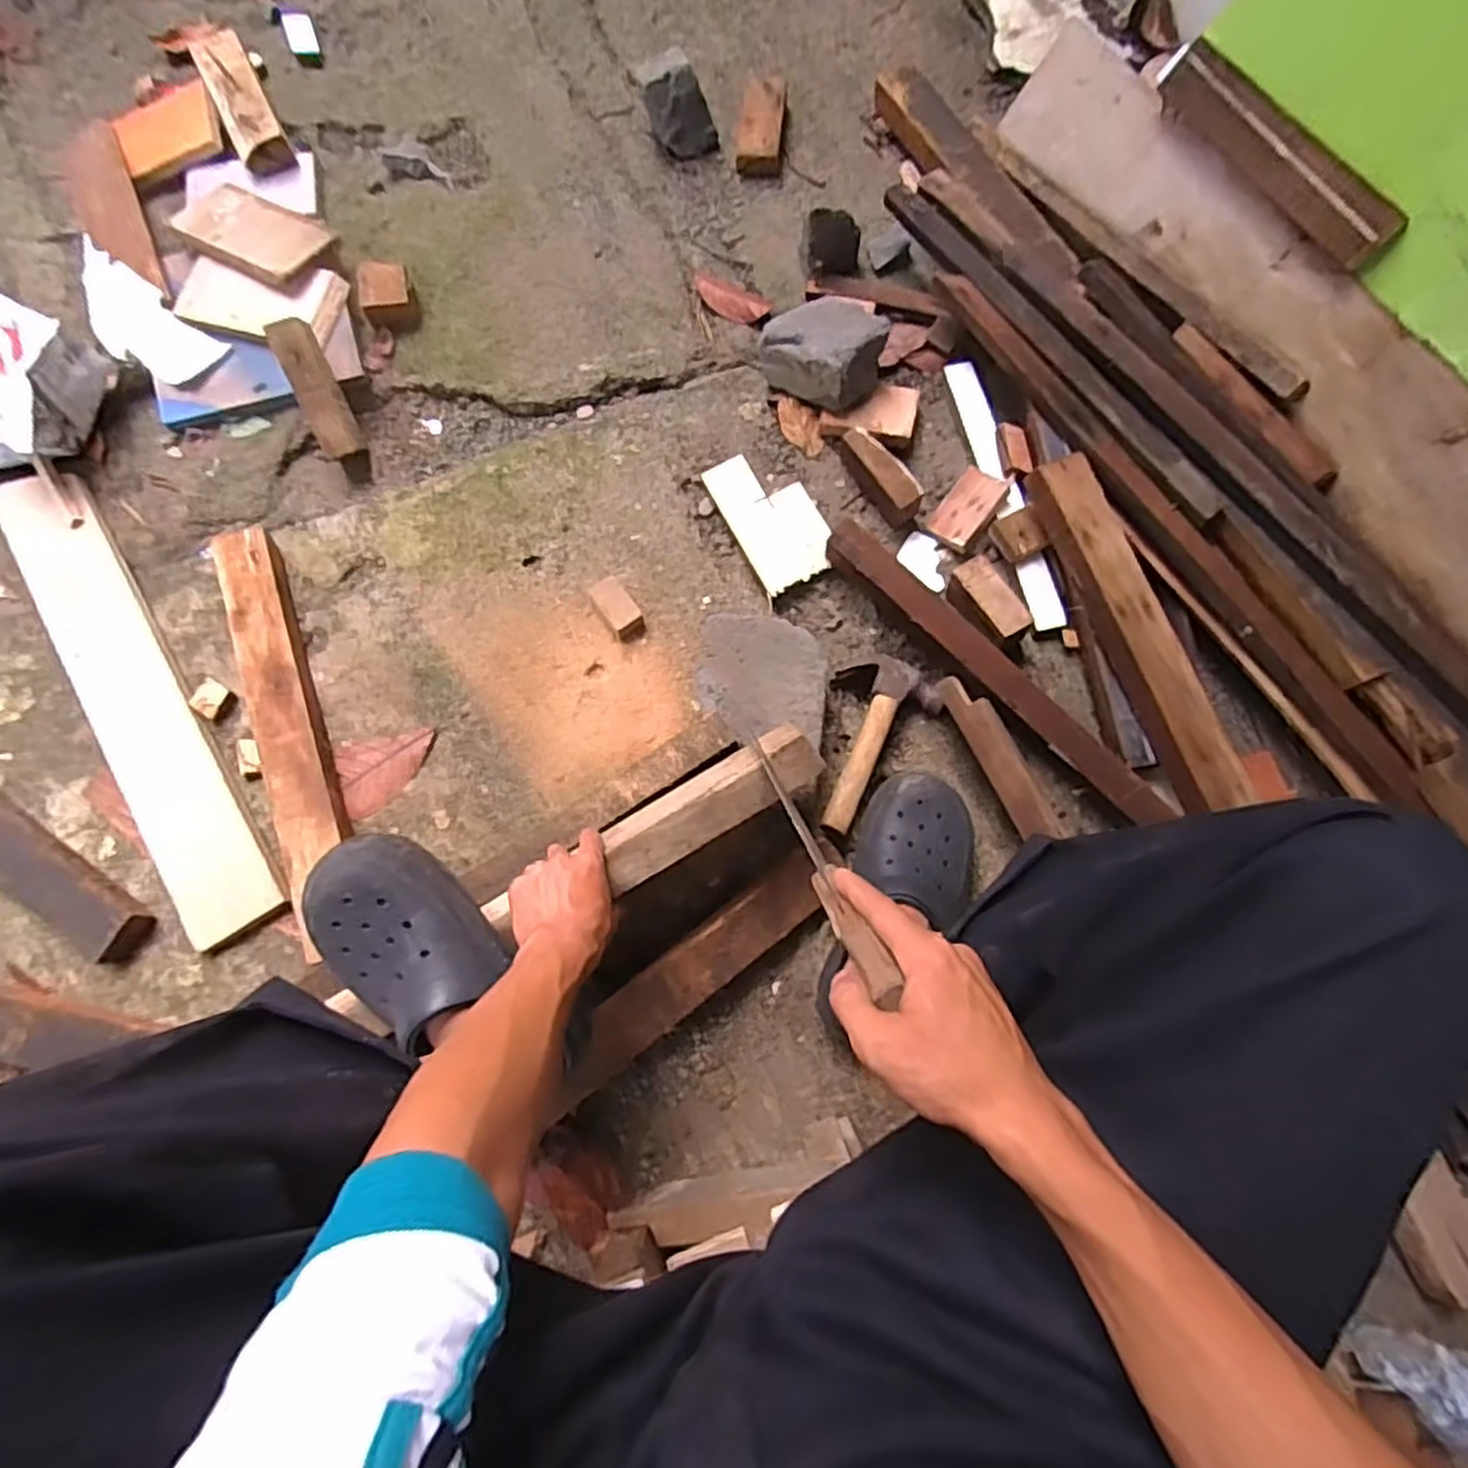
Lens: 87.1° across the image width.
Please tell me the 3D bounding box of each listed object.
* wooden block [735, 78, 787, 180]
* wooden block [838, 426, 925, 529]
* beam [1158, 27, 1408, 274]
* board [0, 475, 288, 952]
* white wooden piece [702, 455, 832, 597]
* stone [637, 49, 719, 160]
[{"bbox_3d":[0.037,-0.826,1.047,0.062,0.036,0.157,4,76,2],"label":"wooden block"},{"bbox_3d":[0.168,-0.299,0.891,0.032,0.051,0.127,-36,78,-7],"label":"wooden block"},{"bbox_3d":[0.556,-0.595,0.788,0.032,0.053,0.291,-31,77,-6],"label":"beam"},{"bbox_3d":[-0.668,-0.049,0.862,0.105,0.021,0.607,-32,77,-7],"label":"board"},{"bbox_3d":[0.044,-0.259,0.914,0.097,0.023,0.177,-27,77,-5],"label":"white wooden piece"},{"bbox_3d":[-0.074,-0.828,1.017,0.099,0.099,0.061,-7,76,0],"label":"stone"}]

